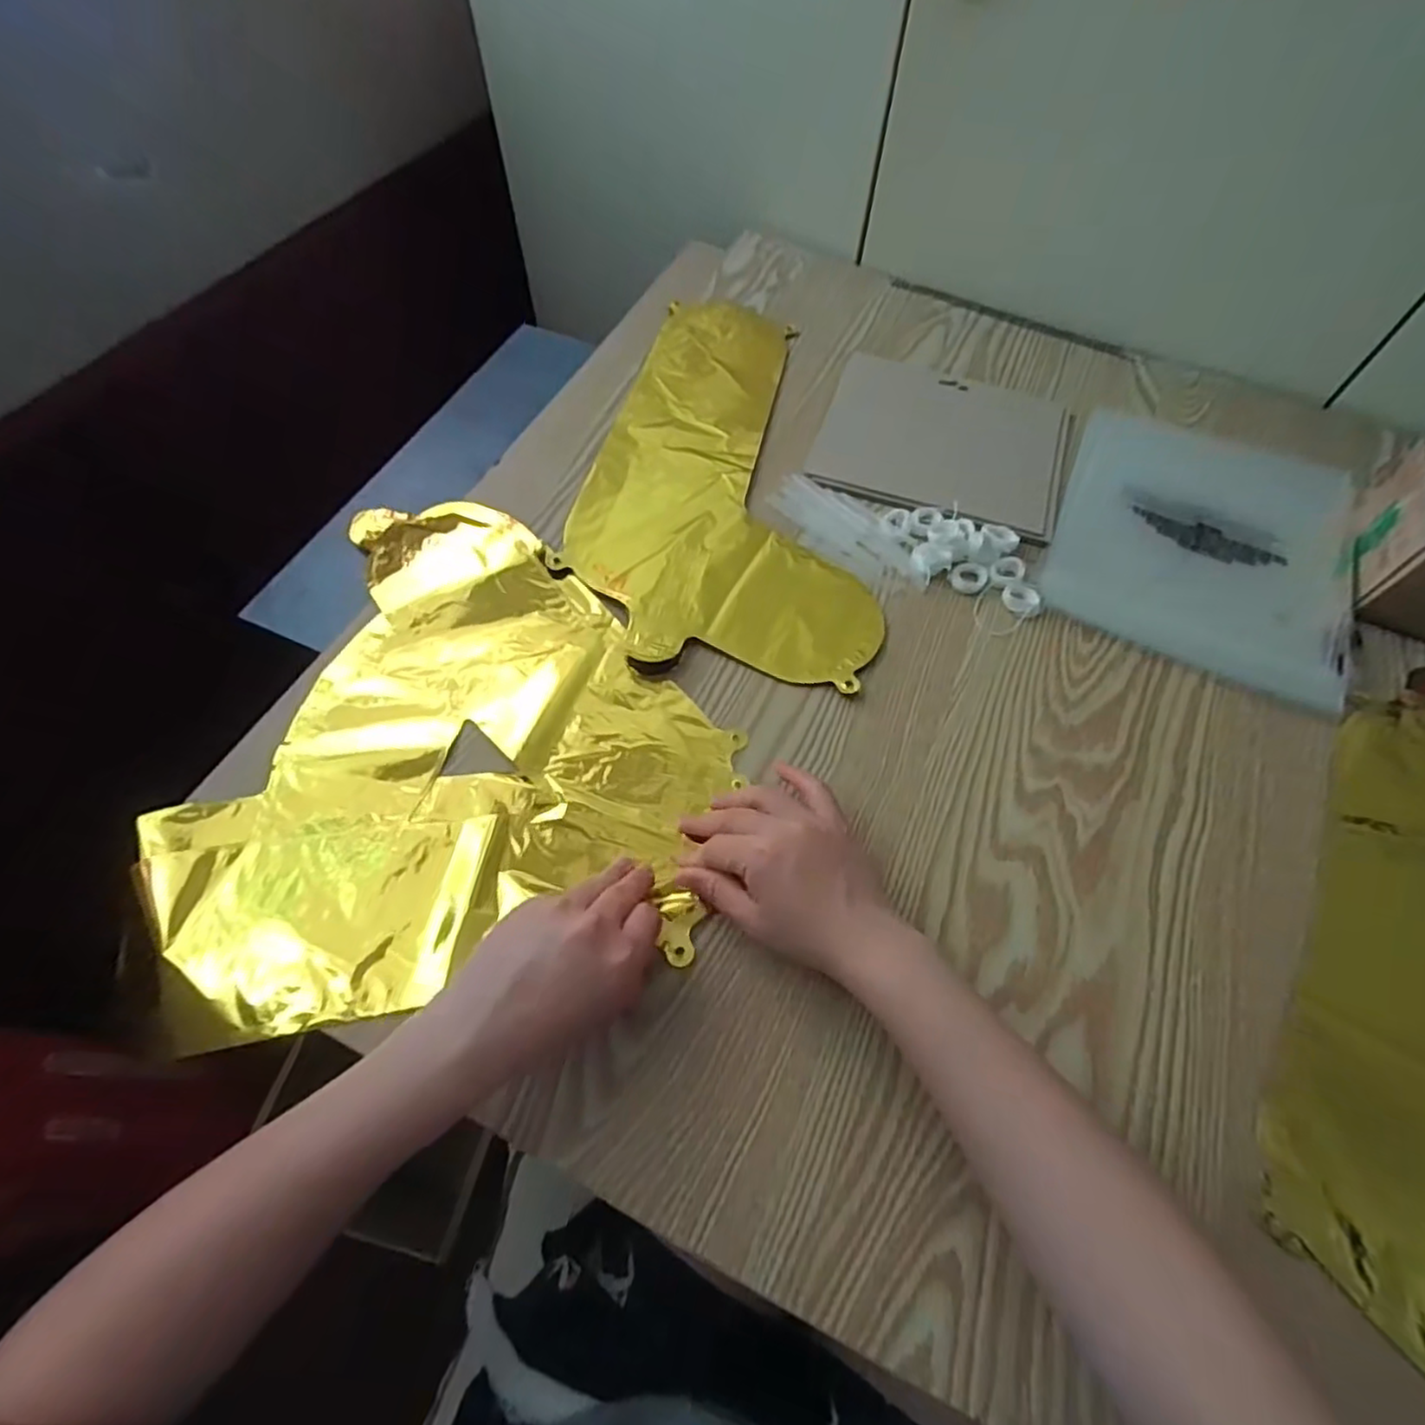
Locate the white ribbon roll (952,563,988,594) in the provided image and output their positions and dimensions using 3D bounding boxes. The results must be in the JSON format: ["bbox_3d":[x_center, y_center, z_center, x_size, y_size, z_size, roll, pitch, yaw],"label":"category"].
[{"bbox_3d":[0.193,-0.101,0.518,0.024,0.006,0.027,38,66,17],"label":"white ribbon roll"}]

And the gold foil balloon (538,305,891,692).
[{"bbox_3d":[0.022,-0.206,0.569,0.232,0.009,0.399,9,61,3],"label":"gold foil balloon"}]

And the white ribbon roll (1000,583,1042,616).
[{"bbox_3d":[0.228,-0.083,0.508,0.028,0.009,0.023,35,66,16],"label":"white ribbon roll"}]

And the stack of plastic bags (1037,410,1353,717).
[{"bbox_3d":[0.384,-0.140,0.544,0.208,0.014,0.258,23,63,10],"label":"stack of plastic bags"}]

